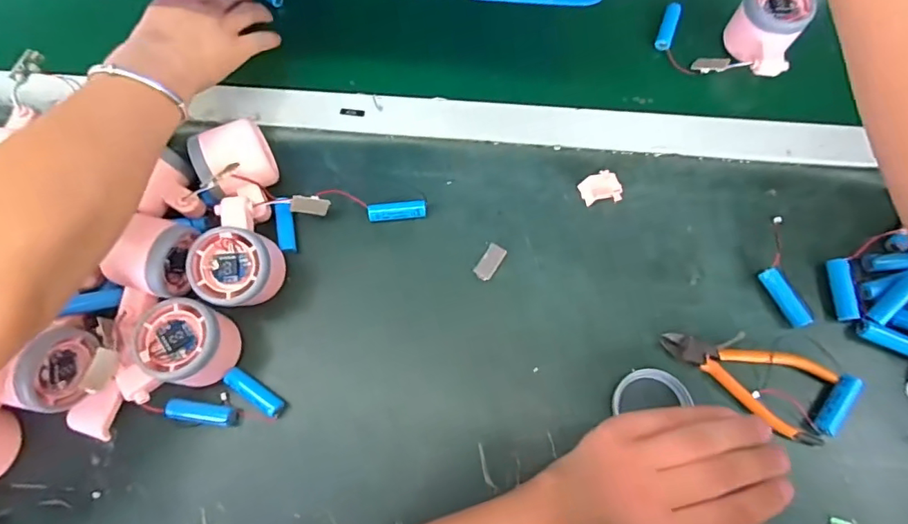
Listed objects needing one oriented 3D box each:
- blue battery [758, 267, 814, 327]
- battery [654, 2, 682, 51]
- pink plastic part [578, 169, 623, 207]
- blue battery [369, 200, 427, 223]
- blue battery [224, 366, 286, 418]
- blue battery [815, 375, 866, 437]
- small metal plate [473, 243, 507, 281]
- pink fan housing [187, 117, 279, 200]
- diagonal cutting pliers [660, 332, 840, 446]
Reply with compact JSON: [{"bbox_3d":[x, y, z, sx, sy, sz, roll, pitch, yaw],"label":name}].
[{"bbox_3d":[0.266,0.028,0.401,0.015,0.011,0.050,-22,72,-6],"label":"blue battery"},{"bbox_3d":[0.212,-0.233,0.497,0.016,0.017,0.056,19,73,8],"label":"battery"},{"bbox_3d":[0.129,-0.063,0.436,0.034,0.009,0.029,-20,72,-5],"label":"pink plastic part"},{"bbox_3d":[-0.048,-0.043,0.428,0.049,0.012,0.014,-5,71,0],"label":"blue battery"},{"bbox_3d":[-0.153,0.099,0.382,0.051,0.015,0.013,33,75,12],"label":"blue battery"},{"bbox_3d":[0.285,0.105,0.370,0.012,0.016,0.050,36,76,13],"label":"blue battery"},{"bbox_3d":[0.030,0.000,0.417,0.017,0.004,0.032,26,70,22],"label":"small metal plate"},{"bbox_3d":[-0.180,-0.080,0.420,0.056,0.055,0.047,-24,72,-6],"label":"pink fan housing"},{"bbox_3d":[0.220,0.086,0.379,0.124,0.009,0.060,23,73,9],"label":"diagonal cutting pliers"}]

